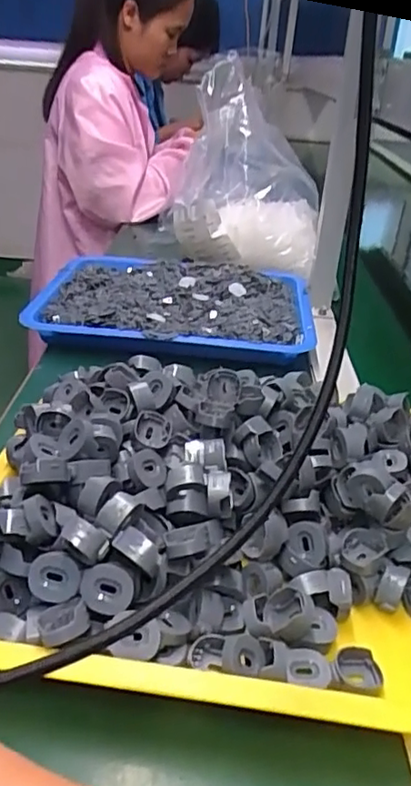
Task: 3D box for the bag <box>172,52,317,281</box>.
[{"bbox_3d":[0.063,-0.332,0.878,0.194,0.238,0.231,5,29,1],"label":"bag"}]

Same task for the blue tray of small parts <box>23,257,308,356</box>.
[{"bbox_3d":[-0.035,-0.112,0.732,0.327,0.030,0.273,7,29,5],"label":"blue tray of small parts"}]

